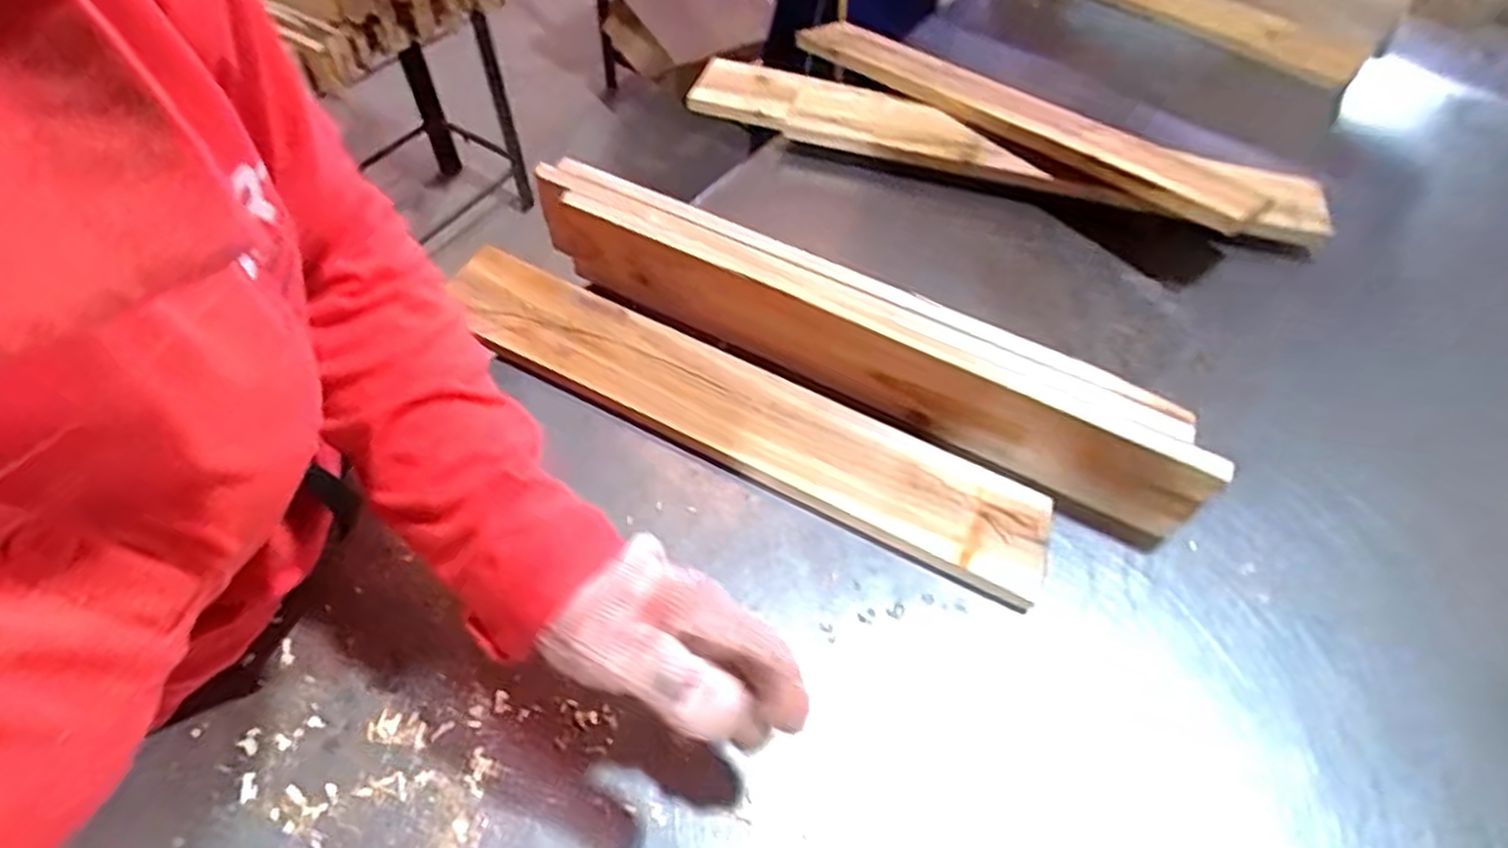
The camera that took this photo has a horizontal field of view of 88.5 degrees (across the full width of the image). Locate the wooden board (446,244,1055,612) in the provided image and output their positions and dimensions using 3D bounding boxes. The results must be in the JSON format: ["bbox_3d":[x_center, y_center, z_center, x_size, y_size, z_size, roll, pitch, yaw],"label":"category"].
[{"bbox_3d":[-0.022,-0.014,0.568,0.476,0.021,0.089,25,57,14],"label":"wooden board"}]

